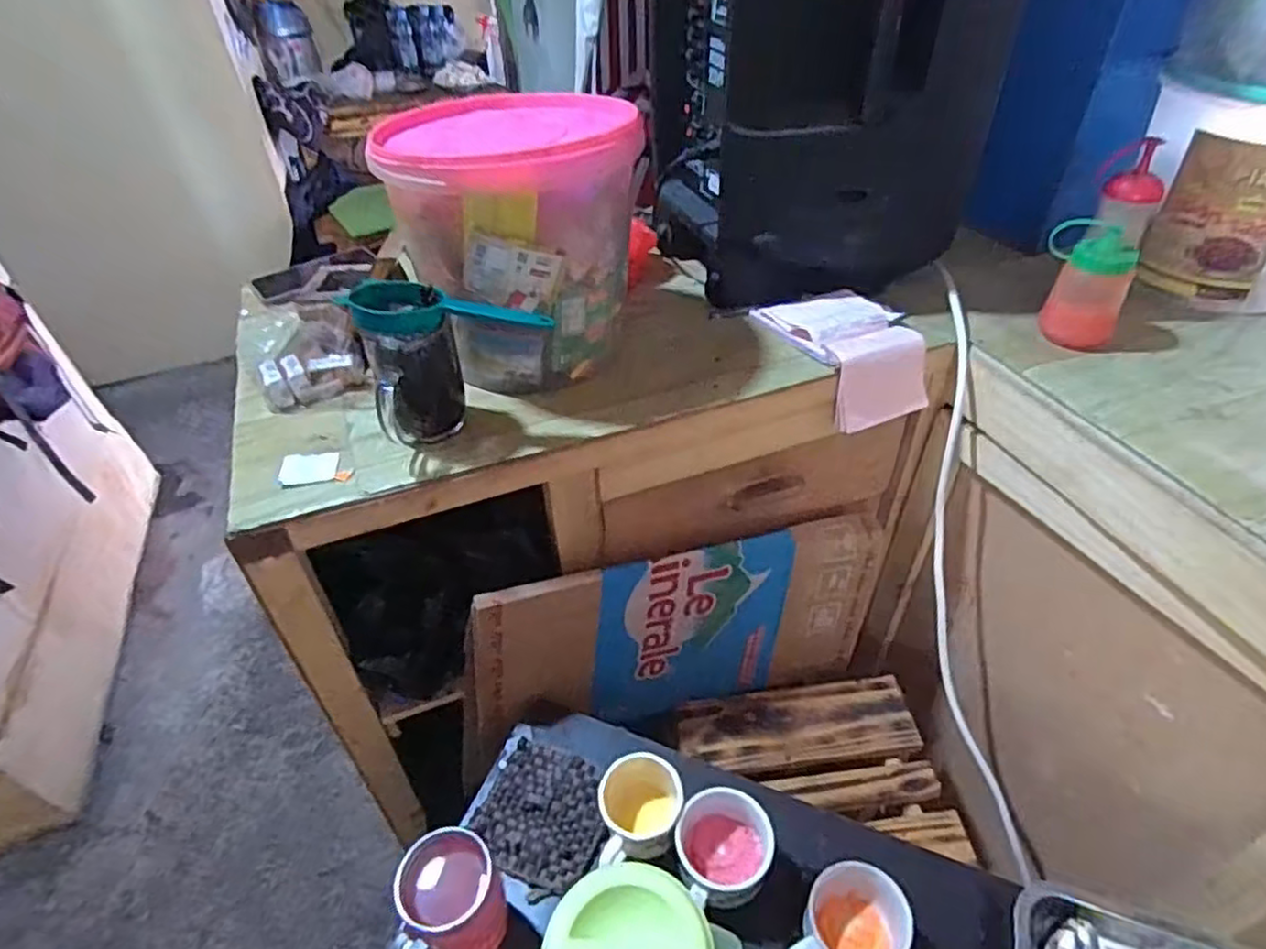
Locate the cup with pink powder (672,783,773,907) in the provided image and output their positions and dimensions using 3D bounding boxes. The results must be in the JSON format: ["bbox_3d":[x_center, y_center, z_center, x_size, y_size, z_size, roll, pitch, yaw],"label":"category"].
[{"bbox_3d":[0.083,0.346,0.641,0.085,0.061,0.084,-2,43,2],"label":"cup with pink powder"}]

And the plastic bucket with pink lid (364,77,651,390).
[{"bbox_3d":[-0.124,-0.263,0.752,0.226,0.240,0.284,-10,43,-6],"label":"plastic bucket with pink lid"}]

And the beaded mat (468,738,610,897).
[{"bbox_3d":[-0.088,0.337,0.695,0.128,0.013,0.119,19,47,22],"label":"beaded mat"}]

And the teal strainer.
[{"bbox_3d":[-0.166,-0.145,0.629,0.178,0.029,0.072,4,42,-10],"label":"teal strainer"}]

